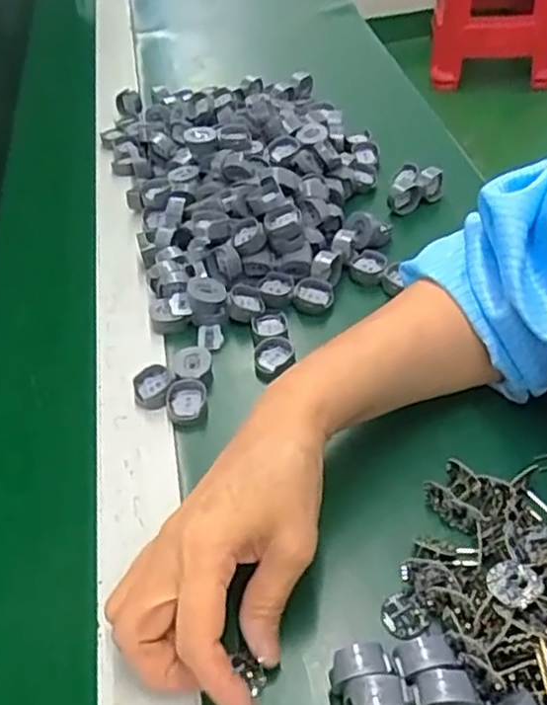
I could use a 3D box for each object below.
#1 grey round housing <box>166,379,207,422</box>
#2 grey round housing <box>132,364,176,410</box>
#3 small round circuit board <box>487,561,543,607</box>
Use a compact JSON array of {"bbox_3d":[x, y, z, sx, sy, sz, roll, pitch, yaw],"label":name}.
[{"bbox_3d":[-0.056,0.032,0.467,0.028,0.011,0.028,-3,62,5],"label":"grey round housing"},{"bbox_3d":[-0.080,0.023,0.476,0.026,0.014,0.028,-3,45,3],"label":"grey round housing"},{"bbox_3d":[0.115,0.112,0.343,0.023,0.010,0.023,-3,45,3],"label":"small round circuit board"}]

